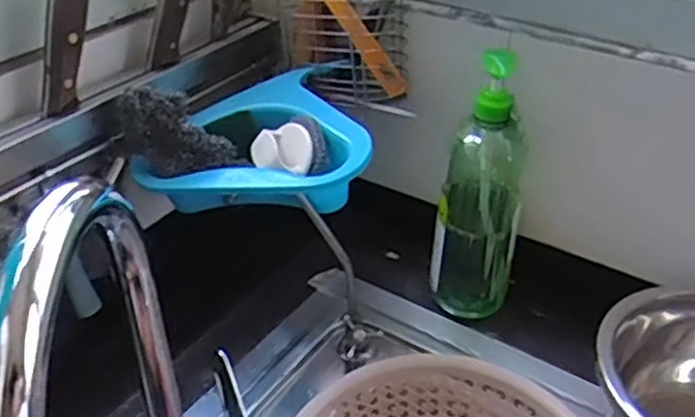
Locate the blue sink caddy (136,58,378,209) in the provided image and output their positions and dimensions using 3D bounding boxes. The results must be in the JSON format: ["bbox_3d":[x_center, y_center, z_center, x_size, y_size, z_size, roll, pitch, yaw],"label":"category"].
[{"bbox_3d":[-0.074,-0.074,0.712,0.217,0.067,0.209,10,36,12],"label":"blue sink caddy"}]

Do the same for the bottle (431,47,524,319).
[{"bbox_3d":[0.143,-0.014,0.730,0.088,0.285,0.065,11,36,13],"label":"bottle"}]

